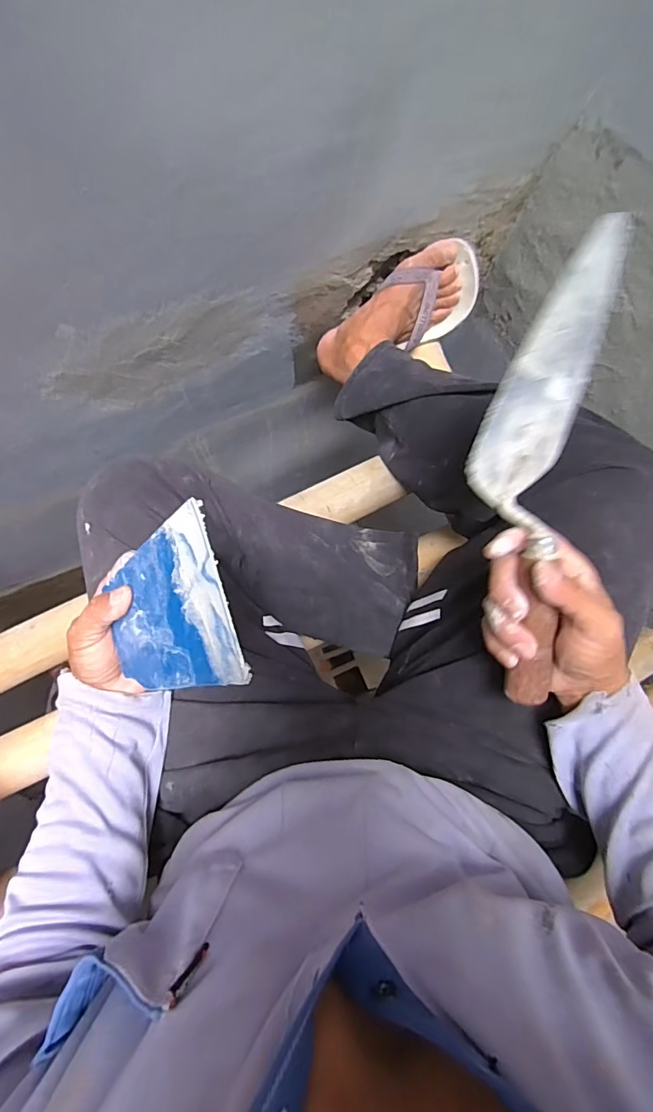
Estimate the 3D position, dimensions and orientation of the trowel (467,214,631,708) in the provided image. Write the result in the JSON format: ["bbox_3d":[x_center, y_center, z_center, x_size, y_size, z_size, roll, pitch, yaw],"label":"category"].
[{"bbox_3d":[0.137,-0.046,0.330,0.085,0.065,0.300,1,105,-6],"label":"trowel"}]

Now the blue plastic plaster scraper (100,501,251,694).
[{"bbox_3d":[-0.106,0.042,0.311,0.005,0.138,0.107,-4,70,-48],"label":"blue plastic plaster scraper"}]

